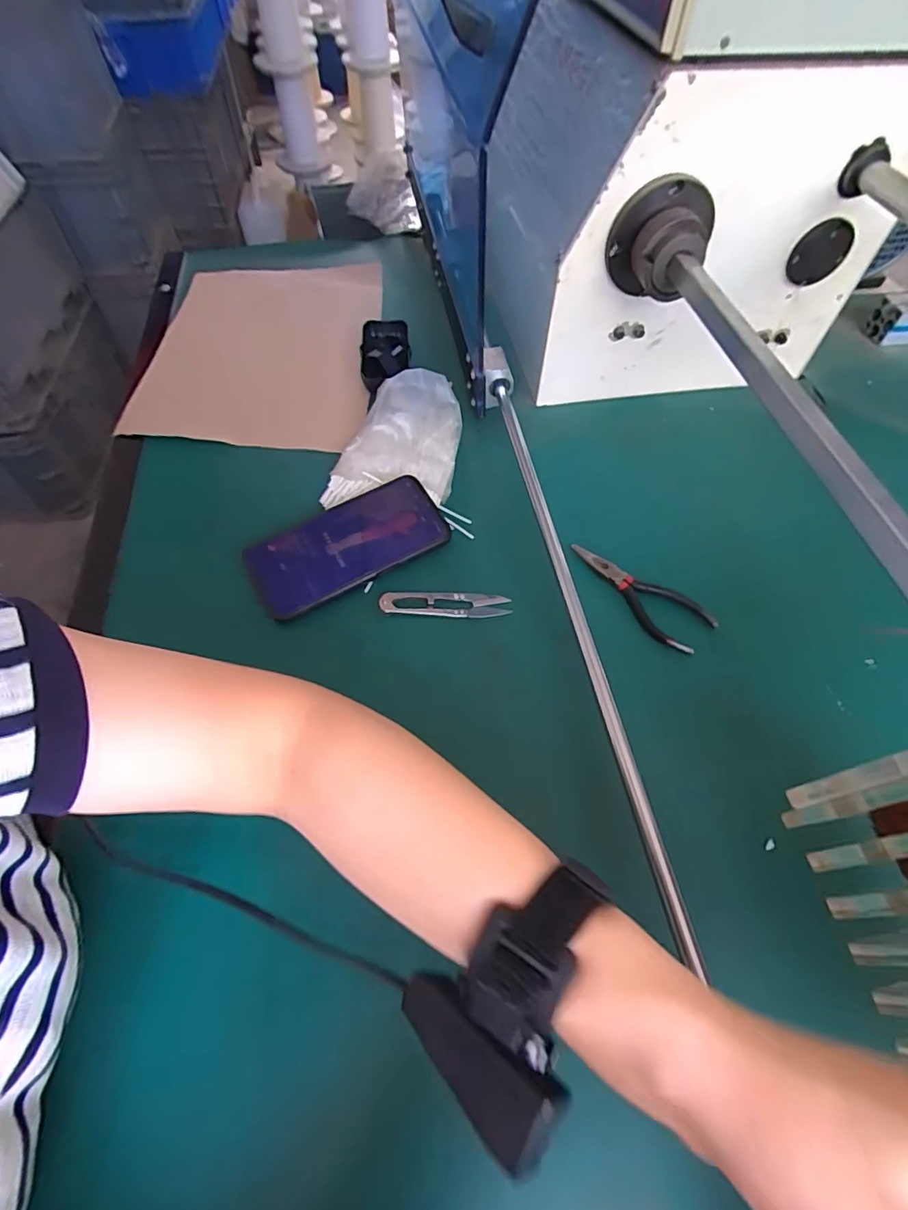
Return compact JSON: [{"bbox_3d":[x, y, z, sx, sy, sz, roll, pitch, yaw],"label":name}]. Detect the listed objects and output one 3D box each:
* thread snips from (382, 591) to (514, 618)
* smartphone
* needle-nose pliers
[{"bbox_3d":[-0.007,-0.001,0.422,0.102,0.013,0.021,-1,58,-1],"label":"thread snips"},{"bbox_3d":[-0.086,-0.051,0.441,0.162,0.010,0.077,-27,73,-15],"label":"smartphone"},{"bbox_3d":[0.149,-0.011,0.431,0.125,0.008,0.048,39,65,21],"label":"needle-nose pliers"}]

